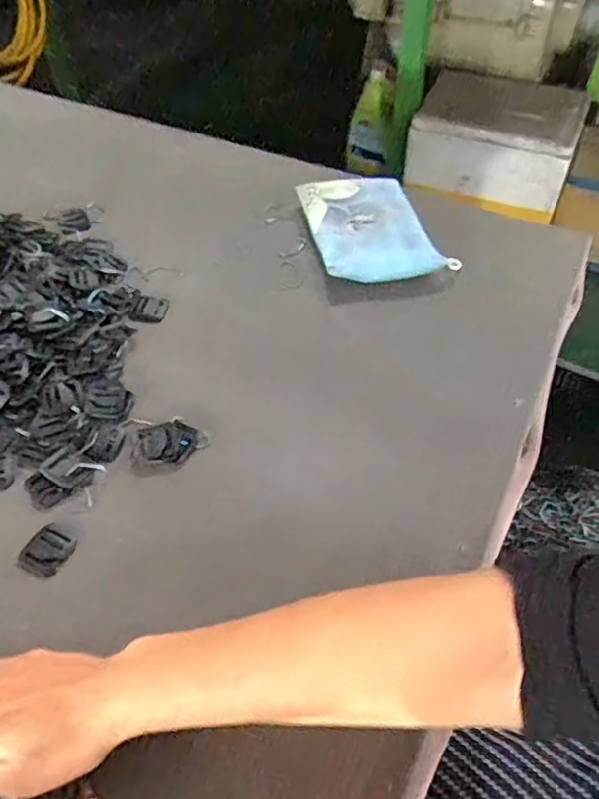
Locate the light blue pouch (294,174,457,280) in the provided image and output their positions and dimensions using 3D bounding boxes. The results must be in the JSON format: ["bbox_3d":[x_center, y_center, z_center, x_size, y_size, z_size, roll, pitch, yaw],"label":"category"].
[{"bbox_3d":[0.076,-0.184,0.661,0.123,0.026,0.155,-9,51,-7],"label":"light blue pouch"}]

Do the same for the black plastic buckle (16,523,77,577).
[{"bbox_3d":[-0.176,0.105,0.445,0.030,0.006,0.036,18,53,15],"label":"black plastic buckle"}]

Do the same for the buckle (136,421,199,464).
[{"bbox_3d":[-0.103,0.033,0.500,0.042,0.013,0.033,-4,50,-4],"label":"buckle"}]

